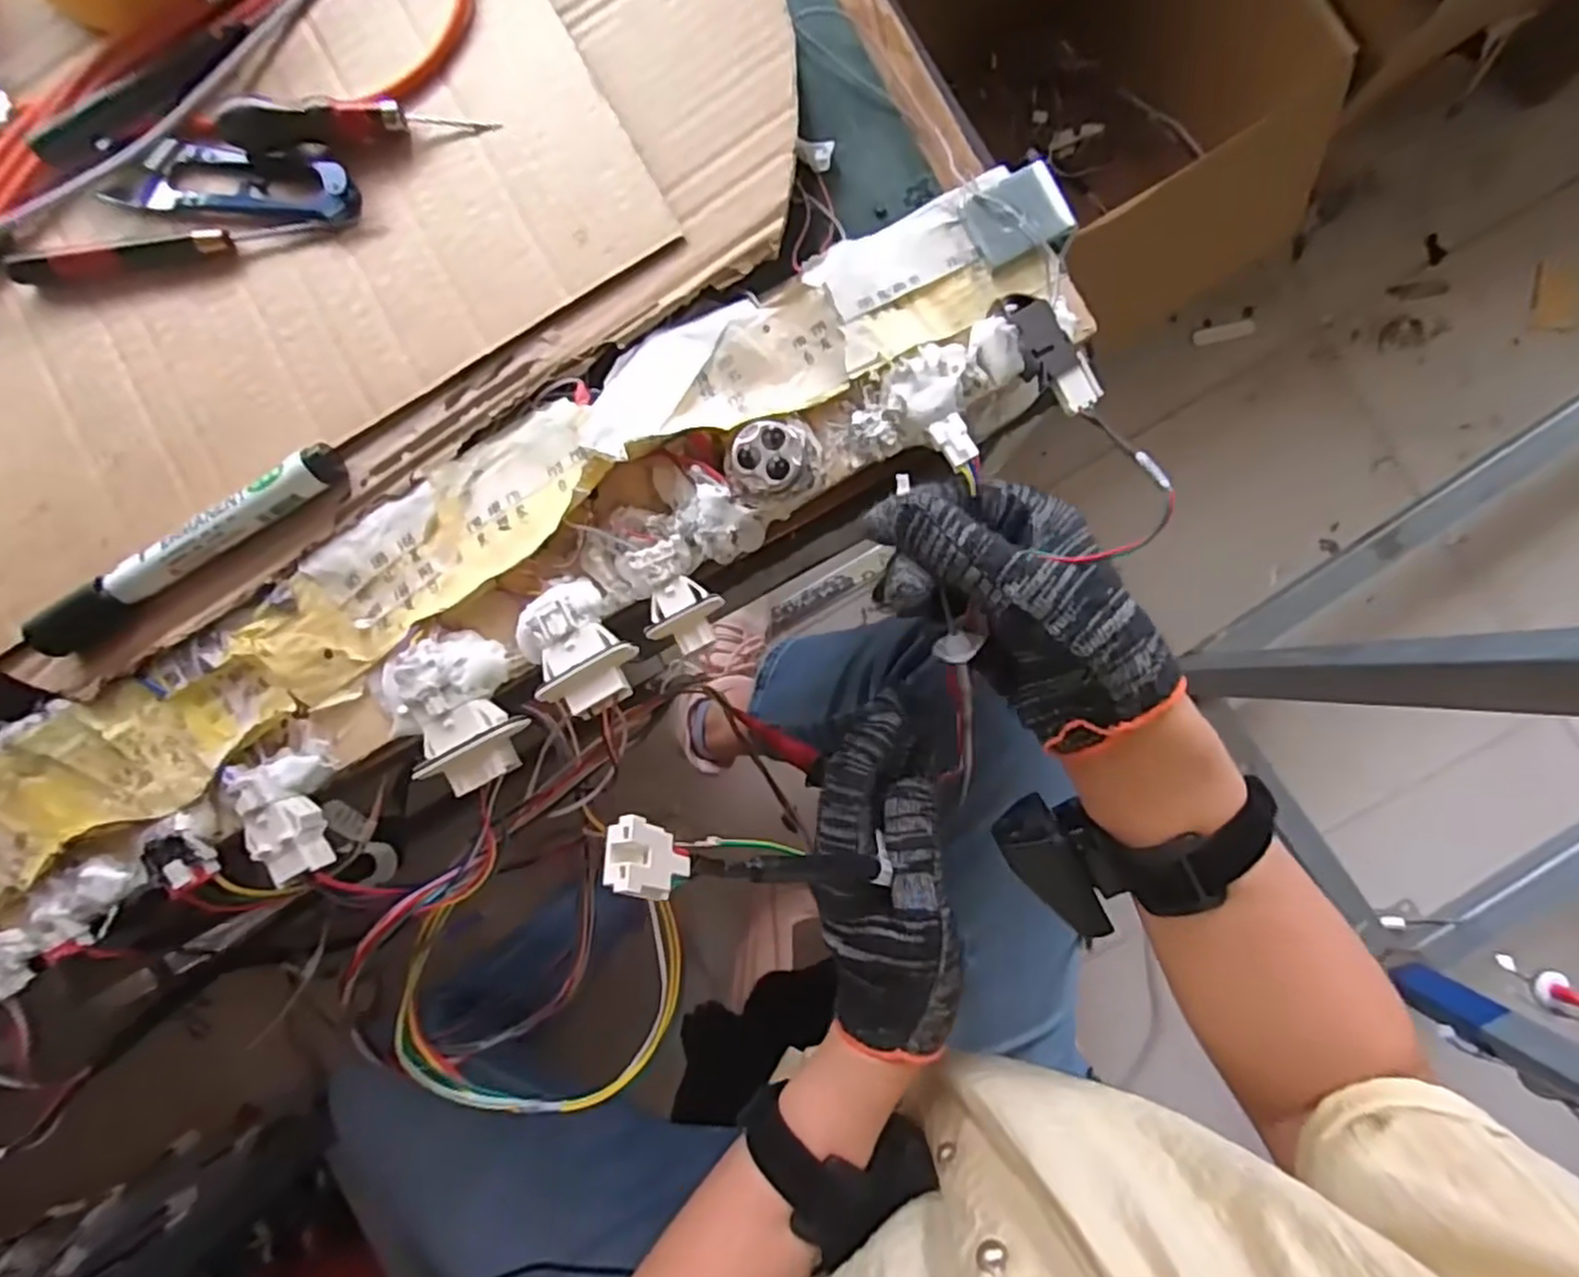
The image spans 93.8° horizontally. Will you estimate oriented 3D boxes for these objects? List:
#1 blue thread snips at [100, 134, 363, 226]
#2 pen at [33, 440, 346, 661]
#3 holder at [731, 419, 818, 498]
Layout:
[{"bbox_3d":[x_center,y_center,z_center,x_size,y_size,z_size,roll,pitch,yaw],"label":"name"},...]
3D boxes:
[{"bbox_3d":[-0.235,-0.194,0.310,0.110,0.012,0.031,9,89,5],"label":"blue thread snips"},{"bbox_3d":[-0.247,-0.035,0.301,0.146,0.013,0.016,-30,86,3],"label":"pen"},{"bbox_3d":[-0.005,-0.070,0.287,0.034,0.017,0.029,-15,87,4],"label":"holder"}]

